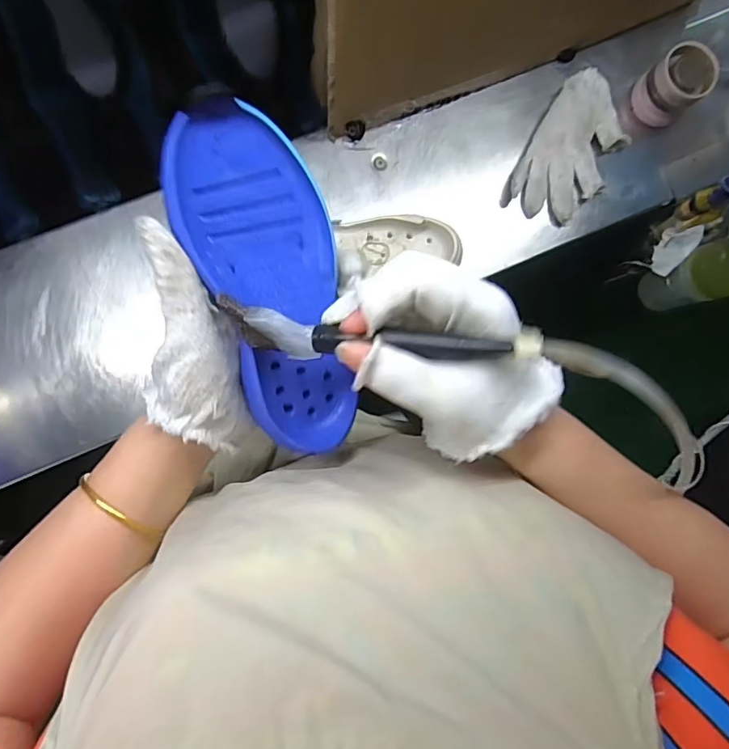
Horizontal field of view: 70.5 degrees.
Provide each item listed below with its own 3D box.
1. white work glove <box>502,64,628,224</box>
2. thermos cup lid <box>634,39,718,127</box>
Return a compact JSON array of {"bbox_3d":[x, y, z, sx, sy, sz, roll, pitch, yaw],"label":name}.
[{"bbox_3d":[0.252,-0.268,0.621,0.102,0.032,0.172,29,84,-4],"label":"white work glove"},{"bbox_3d":[0.370,-0.345,0.617,0.054,0.068,0.067,-43,92,-7],"label":"thermos cup lid"}]

